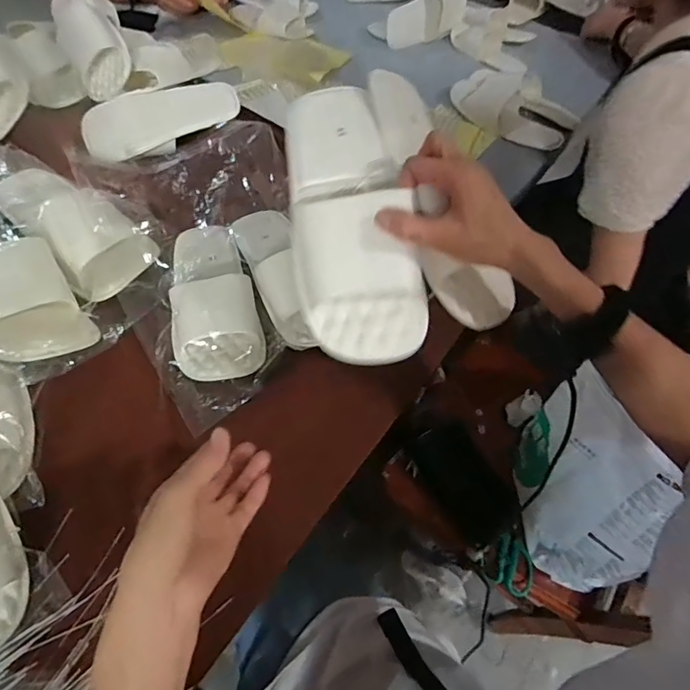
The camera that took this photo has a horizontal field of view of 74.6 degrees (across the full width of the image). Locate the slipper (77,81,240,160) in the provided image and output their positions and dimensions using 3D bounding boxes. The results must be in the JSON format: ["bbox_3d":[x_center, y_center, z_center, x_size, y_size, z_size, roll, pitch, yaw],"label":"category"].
[{"bbox_3d":[-0.283,-0.353,0.697,0.231,0.053,0.113,-17,61,-15],"label":"slipper"}]

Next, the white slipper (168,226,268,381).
[{"bbox_3d":[-0.157,-0.066,0.526,0.096,0.058,0.222,-12,59,-12],"label":"white slipper"}]

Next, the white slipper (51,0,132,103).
[{"bbox_3d":[-0.406,-0.500,0.719,0.097,0.065,0.235,-22,81,-18],"label":"white slipper"}]

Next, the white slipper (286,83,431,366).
[{"bbox_3d":[0.001,-0.105,0.402,0.127,0.068,0.255,-11,80,-1],"label":"white slipper"}]

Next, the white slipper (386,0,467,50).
[{"bbox_3d":[0.224,-0.880,1.202,0.267,0.091,0.074,-34,66,-23],"label":"white slipper"}]

